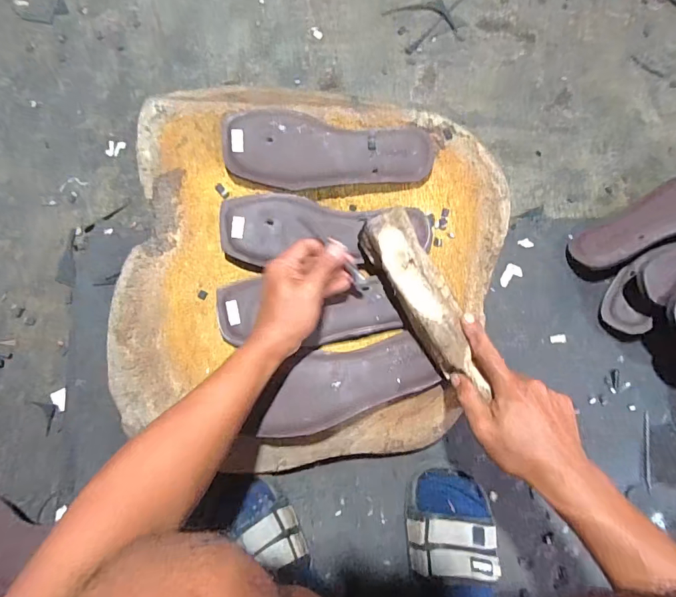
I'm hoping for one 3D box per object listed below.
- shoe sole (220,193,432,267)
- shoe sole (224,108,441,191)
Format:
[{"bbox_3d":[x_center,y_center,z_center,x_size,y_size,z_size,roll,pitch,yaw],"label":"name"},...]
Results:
[{"bbox_3d":[-0.013,-0.087,0.480,0.251,0.020,0.077,-3,81,-2],"label":"shoe sole"},{"bbox_3d":[-0.011,-0.174,0.486,0.249,0.009,0.083,5,112,-5],"label":"shoe sole"}]

